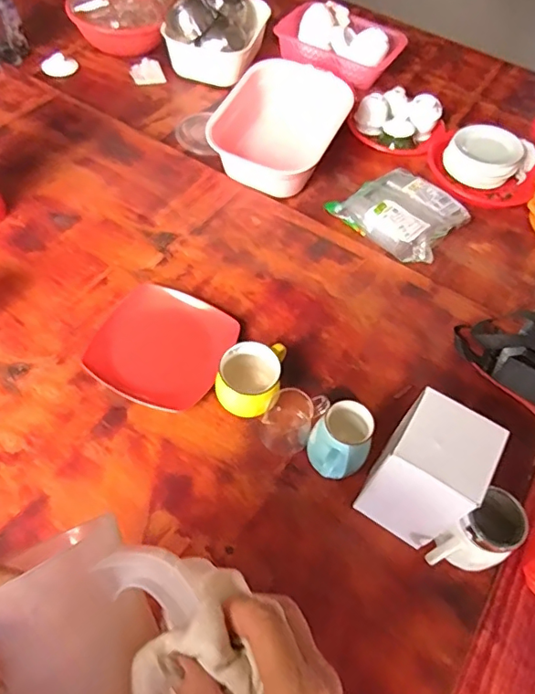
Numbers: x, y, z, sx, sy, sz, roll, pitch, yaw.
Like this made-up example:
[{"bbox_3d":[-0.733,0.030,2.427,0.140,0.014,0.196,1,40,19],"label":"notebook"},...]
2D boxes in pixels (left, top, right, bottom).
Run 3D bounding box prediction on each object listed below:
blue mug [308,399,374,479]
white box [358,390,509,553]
[{"bbox_3d":[0.092,0.134,0.731,0.090,0.104,0.076,-25,63,-20],"label":"blue mug"},{"bbox_3d":[0.194,0.162,0.667,0.111,0.199,0.110,30,58,16],"label":"white box"}]

